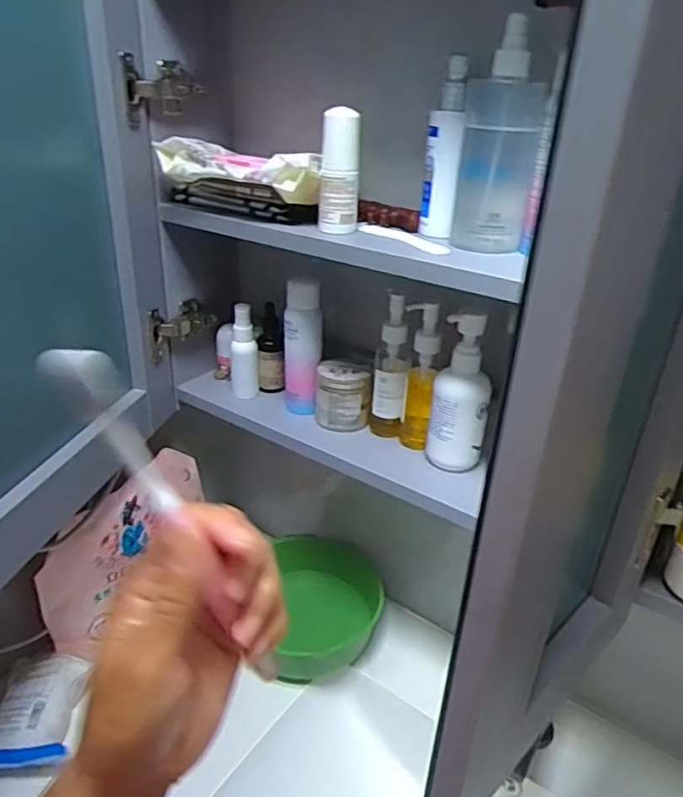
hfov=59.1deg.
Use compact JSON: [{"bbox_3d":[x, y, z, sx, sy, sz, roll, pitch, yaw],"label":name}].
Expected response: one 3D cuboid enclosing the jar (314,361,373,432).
[{"bbox_3d":[0.001,-0.003,0.699,0.062,0.066,0.053,0,28,-4],"label":"jar"}]

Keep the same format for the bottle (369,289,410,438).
[{"bbox_3d":[0.054,-0.027,0.652,0.038,0.166,0.039,3,28,2],"label":"bottle"}]

